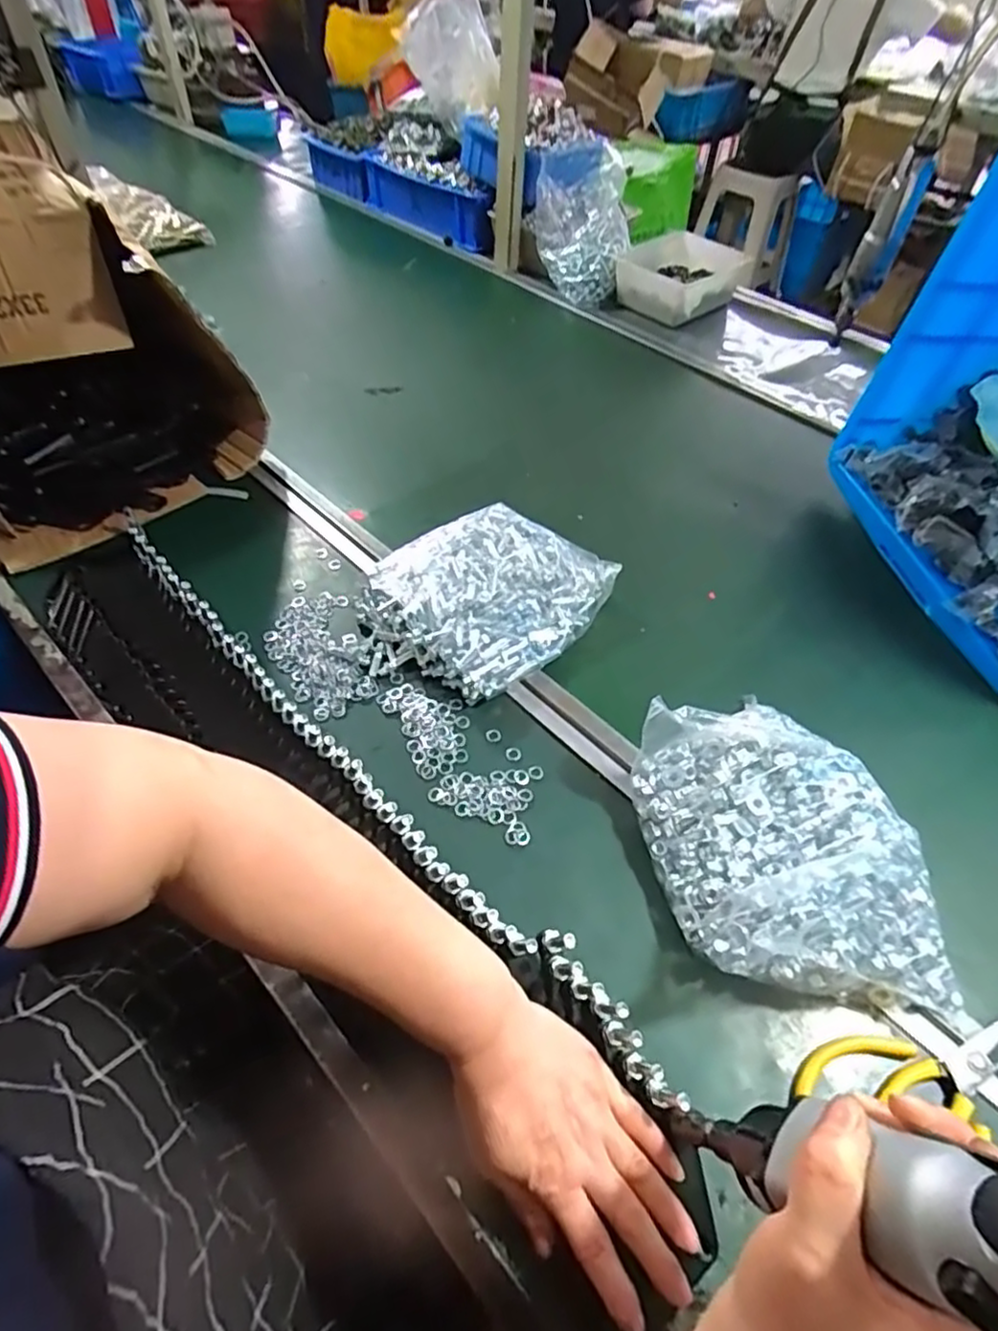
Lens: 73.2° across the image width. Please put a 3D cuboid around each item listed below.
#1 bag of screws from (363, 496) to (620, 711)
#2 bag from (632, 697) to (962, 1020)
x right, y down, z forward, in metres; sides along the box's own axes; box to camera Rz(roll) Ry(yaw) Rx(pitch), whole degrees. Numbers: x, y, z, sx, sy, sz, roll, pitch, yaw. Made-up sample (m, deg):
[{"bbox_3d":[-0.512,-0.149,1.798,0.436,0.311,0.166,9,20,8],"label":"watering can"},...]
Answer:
[{"bbox_3d":[-0.017,-0.073,0.656,0.194,0.039,0.230,36,57,24],"label":"bag of screws"},{"bbox_3d":[0.197,0.126,0.480,0.165,0.072,0.233,-9,52,-10],"label":"bag"}]

